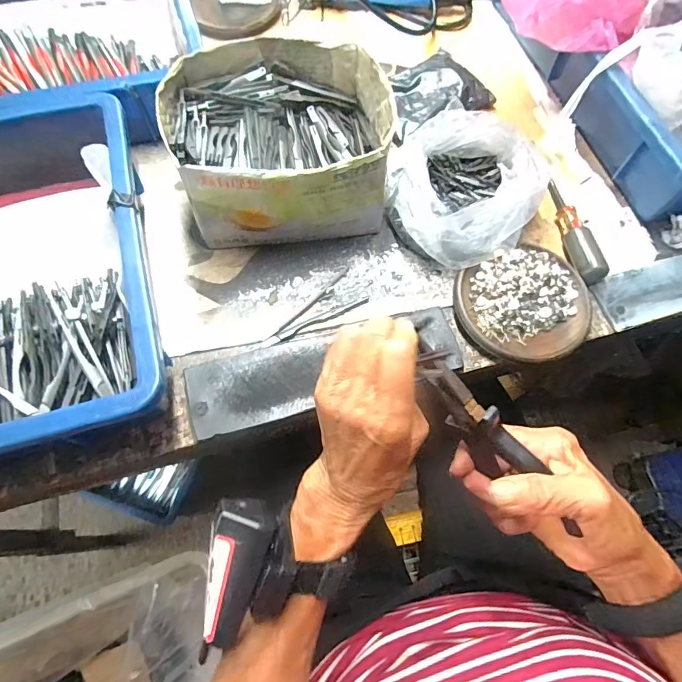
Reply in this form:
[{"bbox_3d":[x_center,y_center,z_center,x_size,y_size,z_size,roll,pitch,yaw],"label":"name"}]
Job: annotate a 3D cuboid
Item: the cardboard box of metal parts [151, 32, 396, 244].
[{"bbox_3d":[-0.053,-0.172,0.391,0.174,0.096,0.155,-7,68,-5],"label":"cardboard box of metal parts"}]

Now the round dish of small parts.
[{"bbox_3d":[0.158,-0.031,0.377,0.114,0.022,0.103,-30,71,-14],"label":"round dish of small parts"}]

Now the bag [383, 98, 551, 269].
[{"bbox_3d":[0.112,-0.139,0.403,0.137,0.060,0.129,-35,73,-15],"label":"bag"}]

